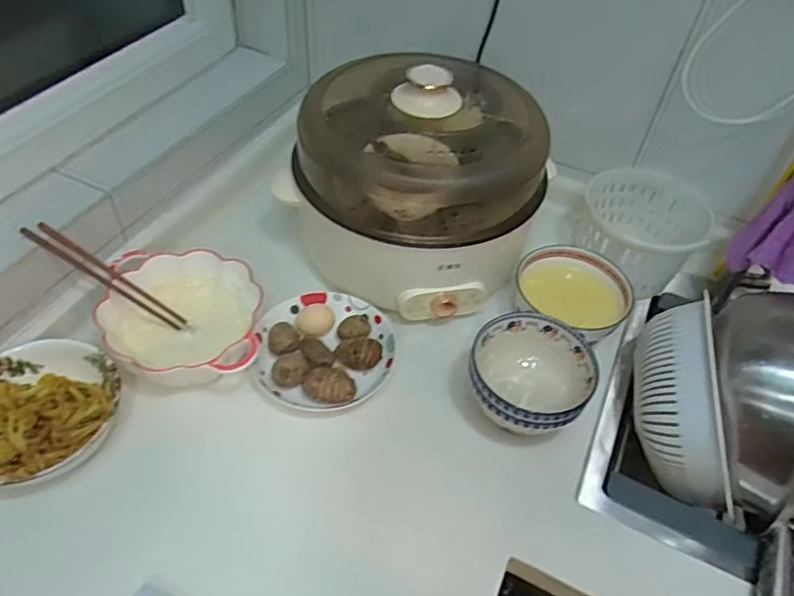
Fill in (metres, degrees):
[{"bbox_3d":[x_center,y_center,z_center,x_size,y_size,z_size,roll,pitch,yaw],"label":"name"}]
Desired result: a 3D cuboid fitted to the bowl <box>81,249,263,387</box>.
[{"bbox_3d":[-0.262,0.030,0.725,0.184,0.073,0.207,-16,51,-19],"label":"bowl"}]

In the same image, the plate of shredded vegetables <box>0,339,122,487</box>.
[{"bbox_3d":[-0.402,0.132,0.651,0.159,0.057,0.174,30,52,20],"label":"plate of shredded vegetables"}]

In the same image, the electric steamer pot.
[{"bbox_3d":[0.040,-0.169,0.790,0.292,0.242,0.299,3,48,-3],"label":"electric steamer pot"}]

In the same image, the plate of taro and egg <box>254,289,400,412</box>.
[{"bbox_3d":[-0.091,0.060,0.749,0.173,0.042,0.170,3,48,-3],"label":"plate of taro and egg"}]

